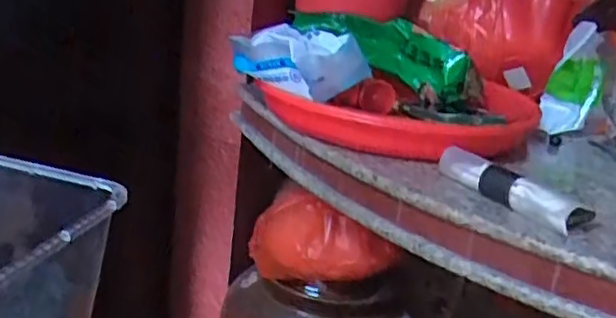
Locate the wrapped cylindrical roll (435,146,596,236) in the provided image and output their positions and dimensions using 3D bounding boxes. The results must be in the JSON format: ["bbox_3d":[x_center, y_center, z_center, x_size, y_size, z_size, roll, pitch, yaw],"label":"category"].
[{"bbox_3d":[0.181,0.025,0.590,0.153,0.029,0.037,24,26,39],"label":"wrapped cylindrical roll"}]

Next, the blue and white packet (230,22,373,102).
[{"bbox_3d":[-0.010,-0.115,0.711,0.090,0.068,0.138,-10,26,-39],"label":"blue and white packet"}]

